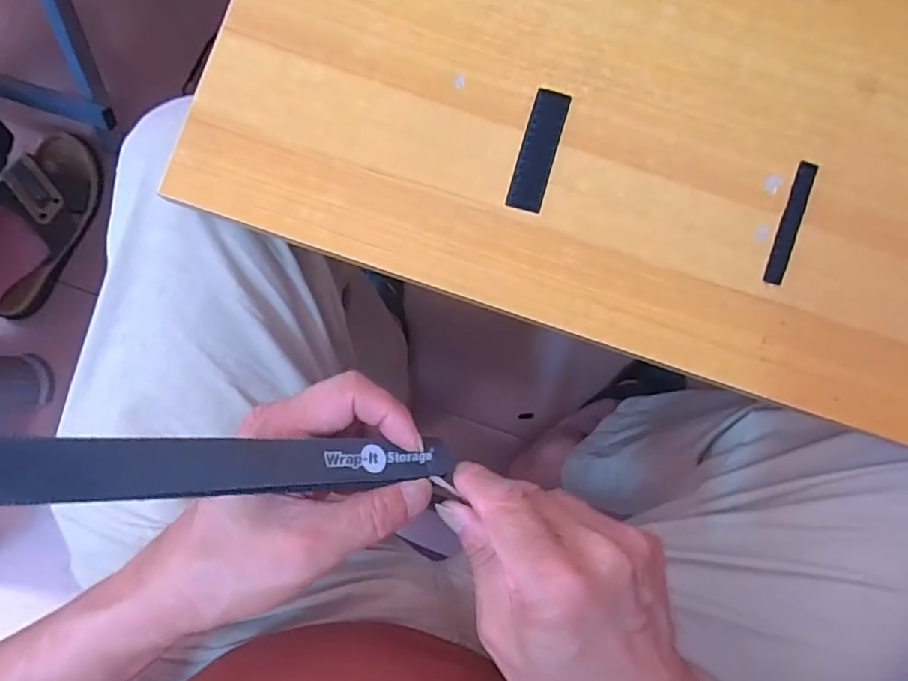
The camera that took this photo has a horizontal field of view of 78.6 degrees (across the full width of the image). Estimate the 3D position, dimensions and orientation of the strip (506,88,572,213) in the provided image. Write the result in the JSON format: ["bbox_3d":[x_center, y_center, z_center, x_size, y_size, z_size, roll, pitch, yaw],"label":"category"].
[{"bbox_3d":[0.047,-0.105,0.304,0.020,0.004,0.068,16,85,0],"label":"strip"}]

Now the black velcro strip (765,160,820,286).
[{"bbox_3d":[0.184,-0.064,0.303,0.011,0.004,0.069,21,85,1],"label":"black velcro strip"}]

